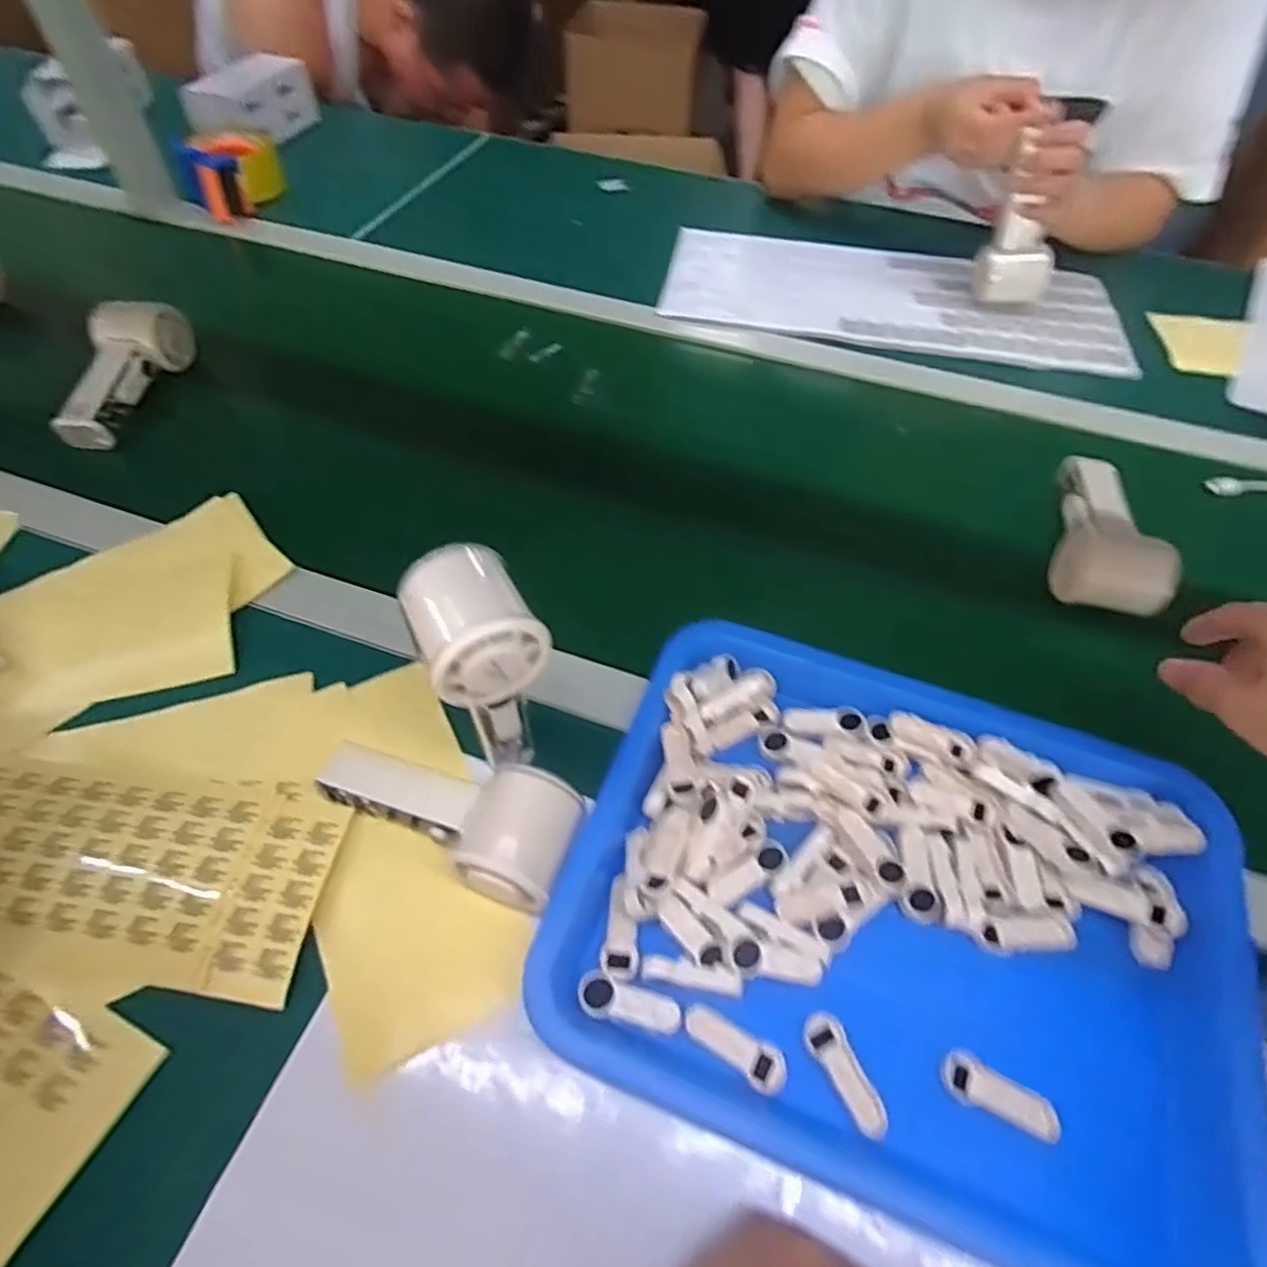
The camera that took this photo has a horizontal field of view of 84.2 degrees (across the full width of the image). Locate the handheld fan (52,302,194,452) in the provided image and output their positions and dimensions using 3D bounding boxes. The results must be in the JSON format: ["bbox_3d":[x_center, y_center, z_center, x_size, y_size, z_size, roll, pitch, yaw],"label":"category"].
[{"bbox_3d":[-0.446,-0.234,0.607,0.049,0.069,0.160,6,54,2],"label":"handheld fan"}]

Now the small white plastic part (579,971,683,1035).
[{"bbox_3d":[-0.002,0.183,0.345,0.050,0.010,0.019,16,55,12],"label":"small white plastic part"}]

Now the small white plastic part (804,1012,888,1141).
[{"bbox_3d":[0.101,0.207,0.331,0.019,0.004,0.052,-25,58,-17],"label":"small white plastic part"}]

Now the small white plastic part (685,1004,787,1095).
[{"bbox_3d":[0.049,0.199,0.337,0.051,0.005,0.019,26,58,18],"label":"small white plastic part"}]

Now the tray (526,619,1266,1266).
[{"bbox_3d":[0.139,0.136,0.371,0.324,0.037,0.266,18,56,12],"label":"tray"}]

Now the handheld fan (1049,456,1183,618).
[{"bbox_3d":[0.356,-0.082,0.524,0.065,0.050,0.155,17,56,12],"label":"handheld fan"}]

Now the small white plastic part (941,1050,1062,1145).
[{"bbox_3d":[0.172,0.216,0.329,0.051,0.004,0.021,20,56,14],"label":"small white plastic part"}]

